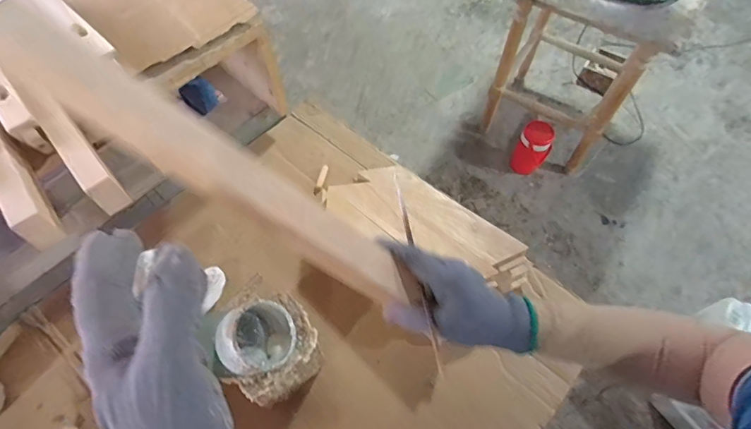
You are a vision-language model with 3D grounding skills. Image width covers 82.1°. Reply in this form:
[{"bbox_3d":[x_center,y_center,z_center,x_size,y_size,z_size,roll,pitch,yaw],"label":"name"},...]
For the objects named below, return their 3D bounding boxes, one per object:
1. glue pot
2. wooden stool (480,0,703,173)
[{"bbox_3d":[-0.148,0.163,0.571,0.115,0.170,0.119,0,60,0],"label":"glue pot"},{"bbox_3d":[0.708,-0.589,1.538,0.532,0.683,0.645,28,64,15],"label":"wooden stool"}]

